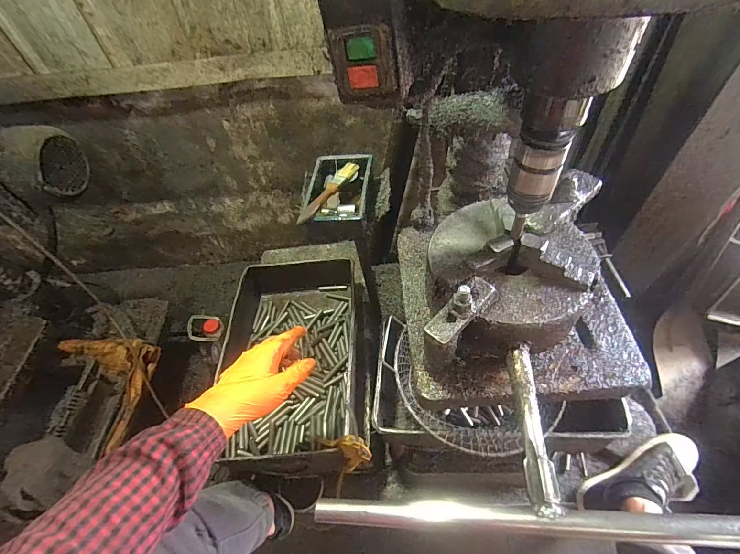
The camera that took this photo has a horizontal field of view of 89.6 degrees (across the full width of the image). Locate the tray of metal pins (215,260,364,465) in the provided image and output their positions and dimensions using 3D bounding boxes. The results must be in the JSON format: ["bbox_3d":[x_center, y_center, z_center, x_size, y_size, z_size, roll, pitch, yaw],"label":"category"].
[{"bbox_3d":[-0.170,0.168,0.821,0.299,0.138,0.471,-6,54,1],"label":"tray of metal pins"}]

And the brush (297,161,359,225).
[{"bbox_3d":[-0.066,-0.135,0.589,0.025,0.011,0.154,23,60,20],"label":"brush"}]

